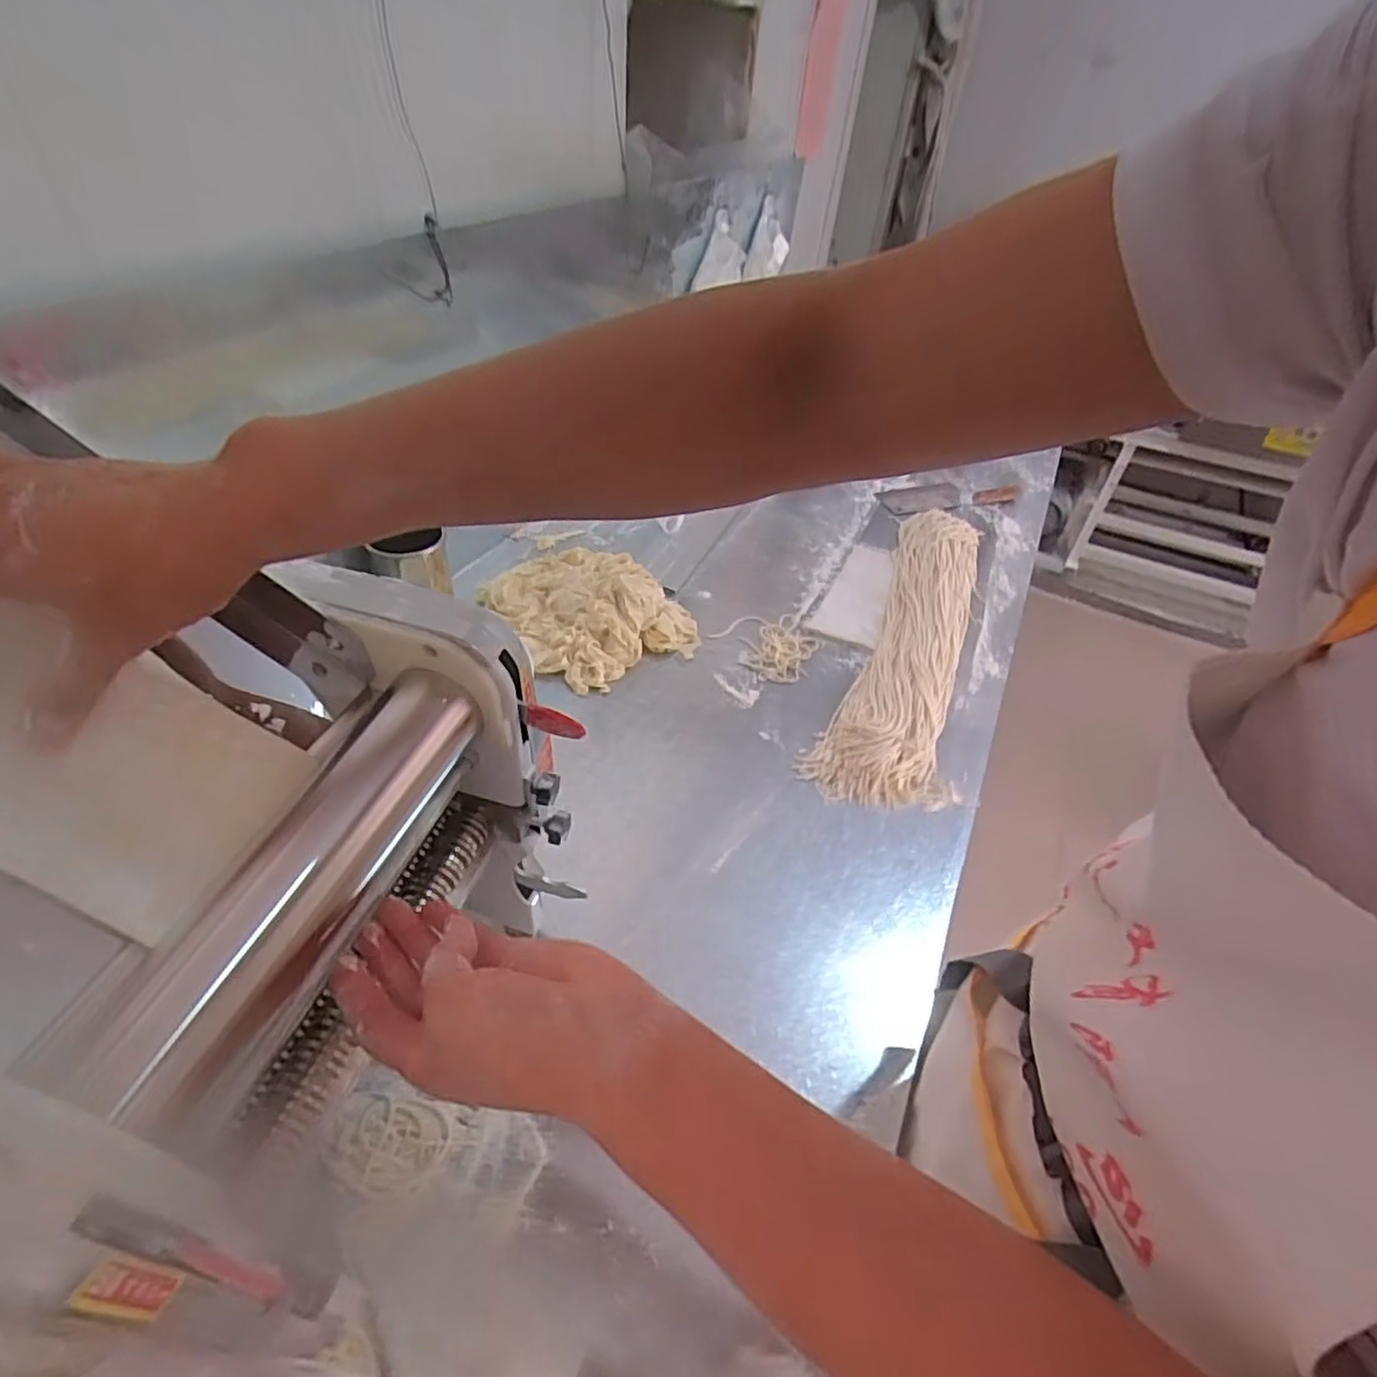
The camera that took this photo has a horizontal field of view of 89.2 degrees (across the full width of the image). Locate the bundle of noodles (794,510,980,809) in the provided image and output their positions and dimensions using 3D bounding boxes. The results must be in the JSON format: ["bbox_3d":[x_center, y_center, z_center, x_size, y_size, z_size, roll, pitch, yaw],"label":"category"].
[{"bbox_3d":[0.337,-0.086,1.020,0.166,0.049,0.694,20,43,14],"label":"bundle of noodles"}]

